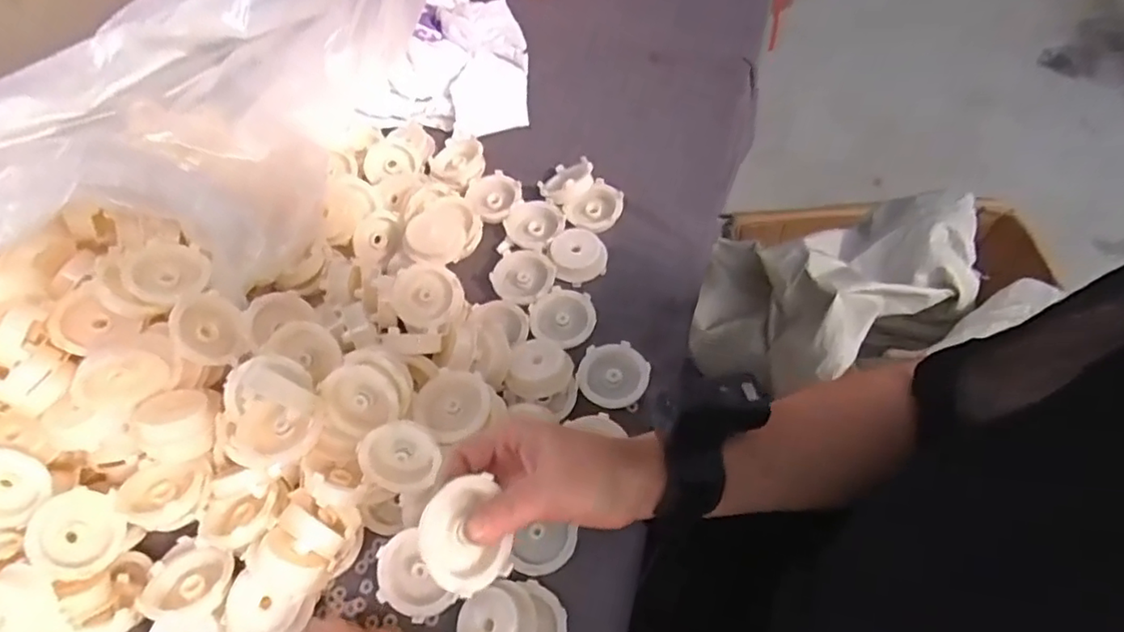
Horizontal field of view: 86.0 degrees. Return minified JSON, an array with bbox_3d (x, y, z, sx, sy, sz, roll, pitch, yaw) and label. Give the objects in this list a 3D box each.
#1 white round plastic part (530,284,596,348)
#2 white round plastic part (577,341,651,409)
[{"bbox_3d":[0.000,0.001,0.505,0.054,0.012,0.050,-2,59,4],"label":"white round plastic part"},{"bbox_3d":[0.040,0.045,0.469,0.053,0.011,0.053,14,62,13],"label":"white round plastic part"}]

